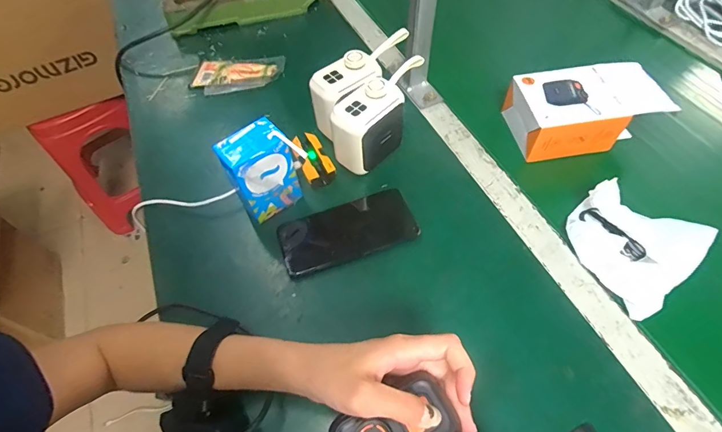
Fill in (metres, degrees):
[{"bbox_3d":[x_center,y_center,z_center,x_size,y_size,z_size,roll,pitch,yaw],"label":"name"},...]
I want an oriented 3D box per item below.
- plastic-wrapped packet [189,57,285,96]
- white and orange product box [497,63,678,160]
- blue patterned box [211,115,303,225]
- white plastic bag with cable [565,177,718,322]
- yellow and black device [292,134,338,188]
[{"bbox_3d":[-0.197,-0.230,0.628,0.145,0.011,0.077,-6,57,-2],"label":"plastic-wrapped packet"},{"bbox_3d":[0.285,-0.138,0.501,0.164,0.058,0.096,-8,57,-1],"label":"white and orange product box"},{"bbox_3d":[-0.111,-0.047,0.440,0.074,0.109,0.044,-34,61,-17],"label":"blue patterned box"},{"bbox_3d":[0.275,0.027,0.403,0.097,0.044,0.117,-36,62,-18],"label":"white plastic bag with cable"},{"bbox_3d":[-0.063,-0.074,0.504,0.039,0.022,0.078,-26,59,-13],"label":"yellow and black device"}]

